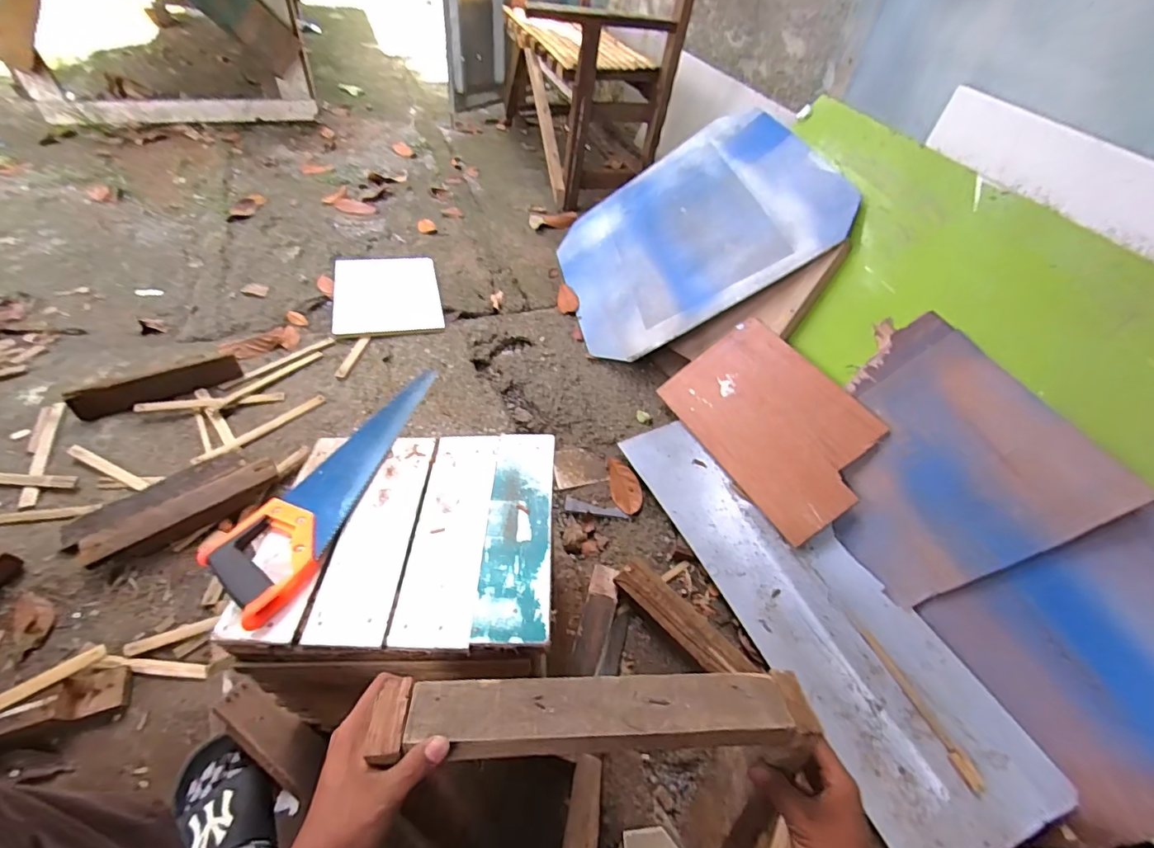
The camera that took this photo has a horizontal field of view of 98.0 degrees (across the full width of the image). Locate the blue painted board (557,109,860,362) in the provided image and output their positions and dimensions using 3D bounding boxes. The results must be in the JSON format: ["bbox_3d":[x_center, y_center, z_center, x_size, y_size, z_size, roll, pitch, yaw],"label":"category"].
[{"bbox_3d":[0.296,-0.556,1.427,0.710,0.025,0.710,-29,47,18],"label":"blue painted board"}]

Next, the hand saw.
[{"bbox_3d":[-0.323,0.052,0.664,0.128,0.037,0.427,13,47,5],"label":"hand saw"}]

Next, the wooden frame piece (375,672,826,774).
[{"bbox_3d":[0.018,0.245,0.422,0.358,0.038,0.061,3,47,-5],"label":"wooden frame piece"}]

